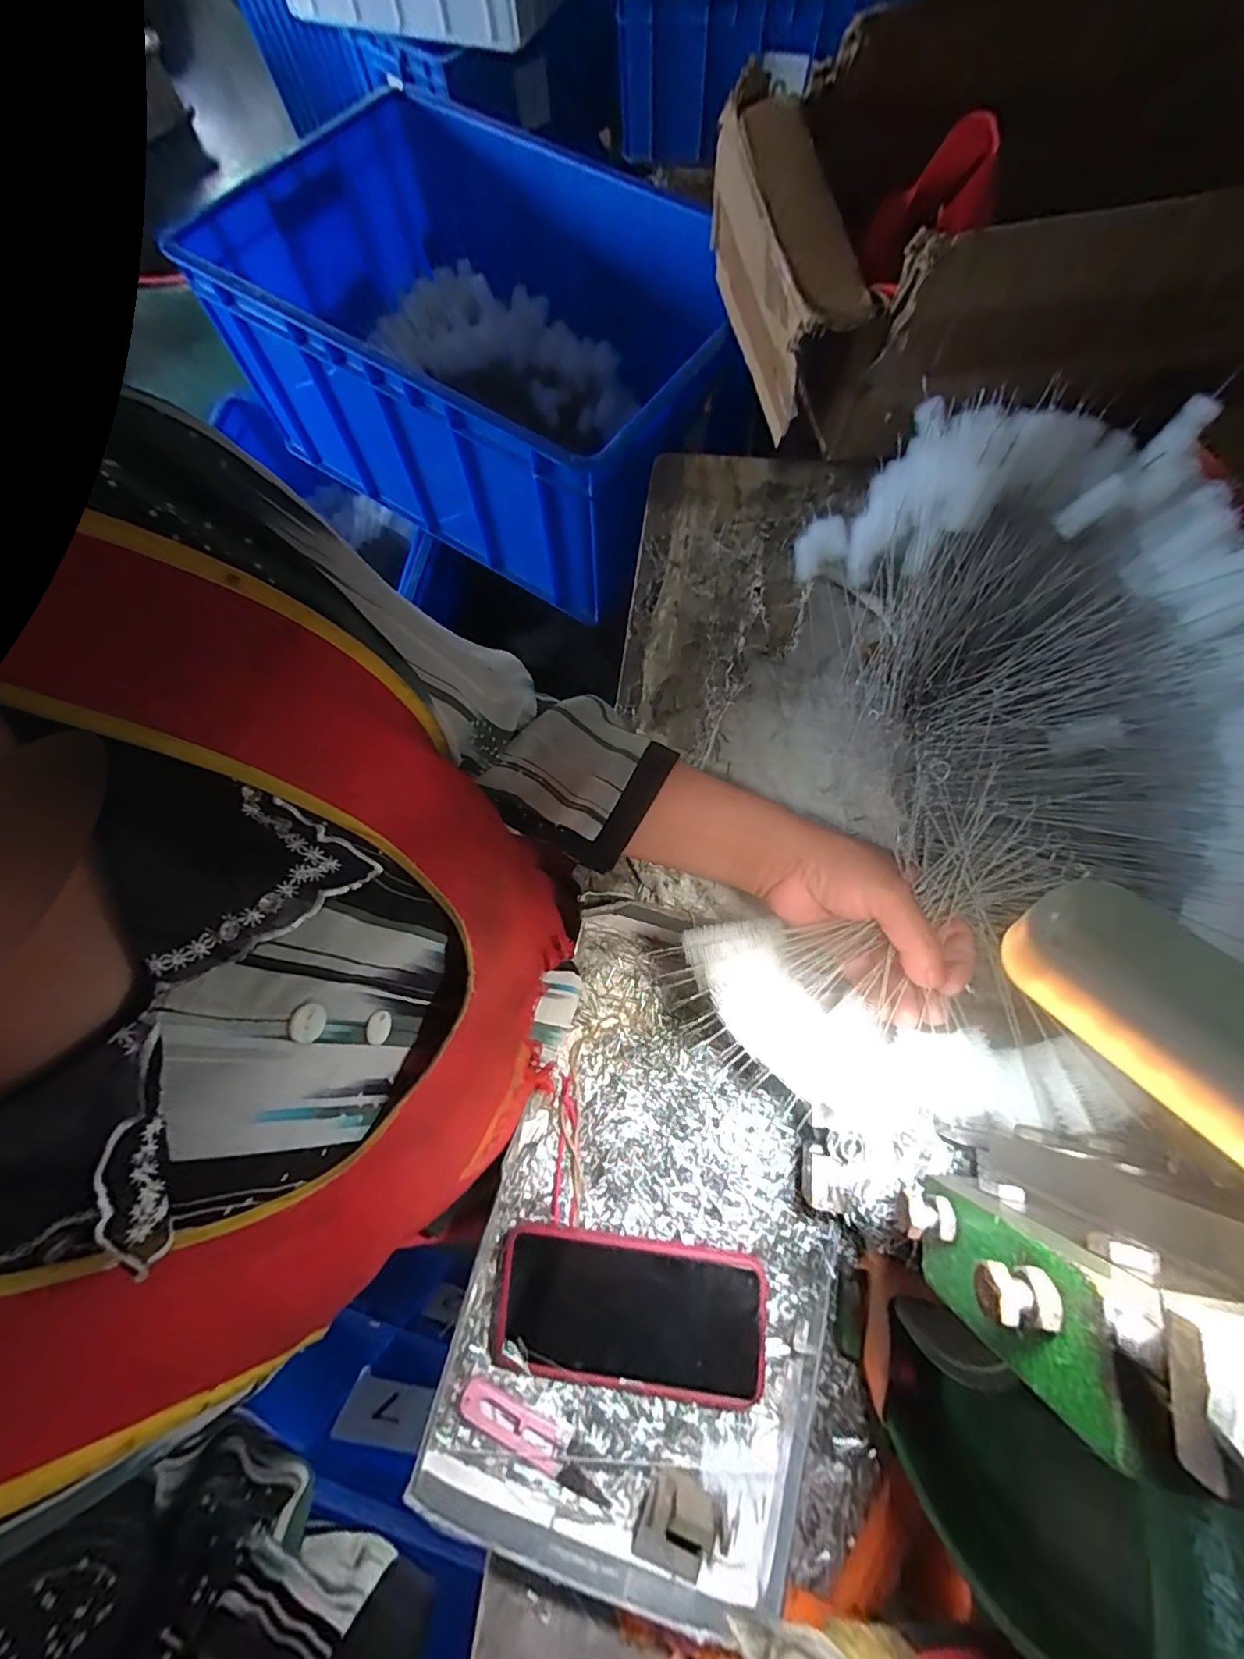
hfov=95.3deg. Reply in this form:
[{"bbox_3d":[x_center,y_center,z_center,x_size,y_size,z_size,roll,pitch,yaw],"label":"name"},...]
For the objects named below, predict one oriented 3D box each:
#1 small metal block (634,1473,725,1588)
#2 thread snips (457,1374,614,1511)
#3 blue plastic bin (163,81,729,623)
[{"bbox_3d":[0.032,0.393,0.316,0.044,0.022,0.041,14,74,7],"label":"small metal block"},{"bbox_3d":[-0.052,0.367,0.342,0.099,0.004,0.028,24,76,9],"label":"thread snips"},{"bbox_3d":[-0.162,-0.604,0.720,0.605,0.220,0.398,33,77,12],"label":"blue plastic bin"}]

